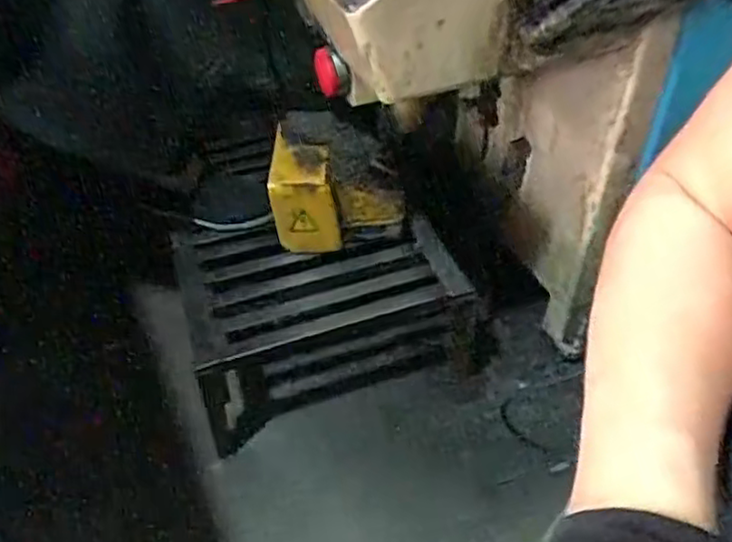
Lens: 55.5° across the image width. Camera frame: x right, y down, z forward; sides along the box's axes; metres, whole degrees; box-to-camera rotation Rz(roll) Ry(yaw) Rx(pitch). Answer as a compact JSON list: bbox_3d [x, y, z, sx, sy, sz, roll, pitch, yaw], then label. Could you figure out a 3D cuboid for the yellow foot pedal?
[{"bbox_3d":[-0.048,-0.163,1.229,0.223,0.150,0.237,-2,46,-1],"label":"yellow foot pedal"}]

